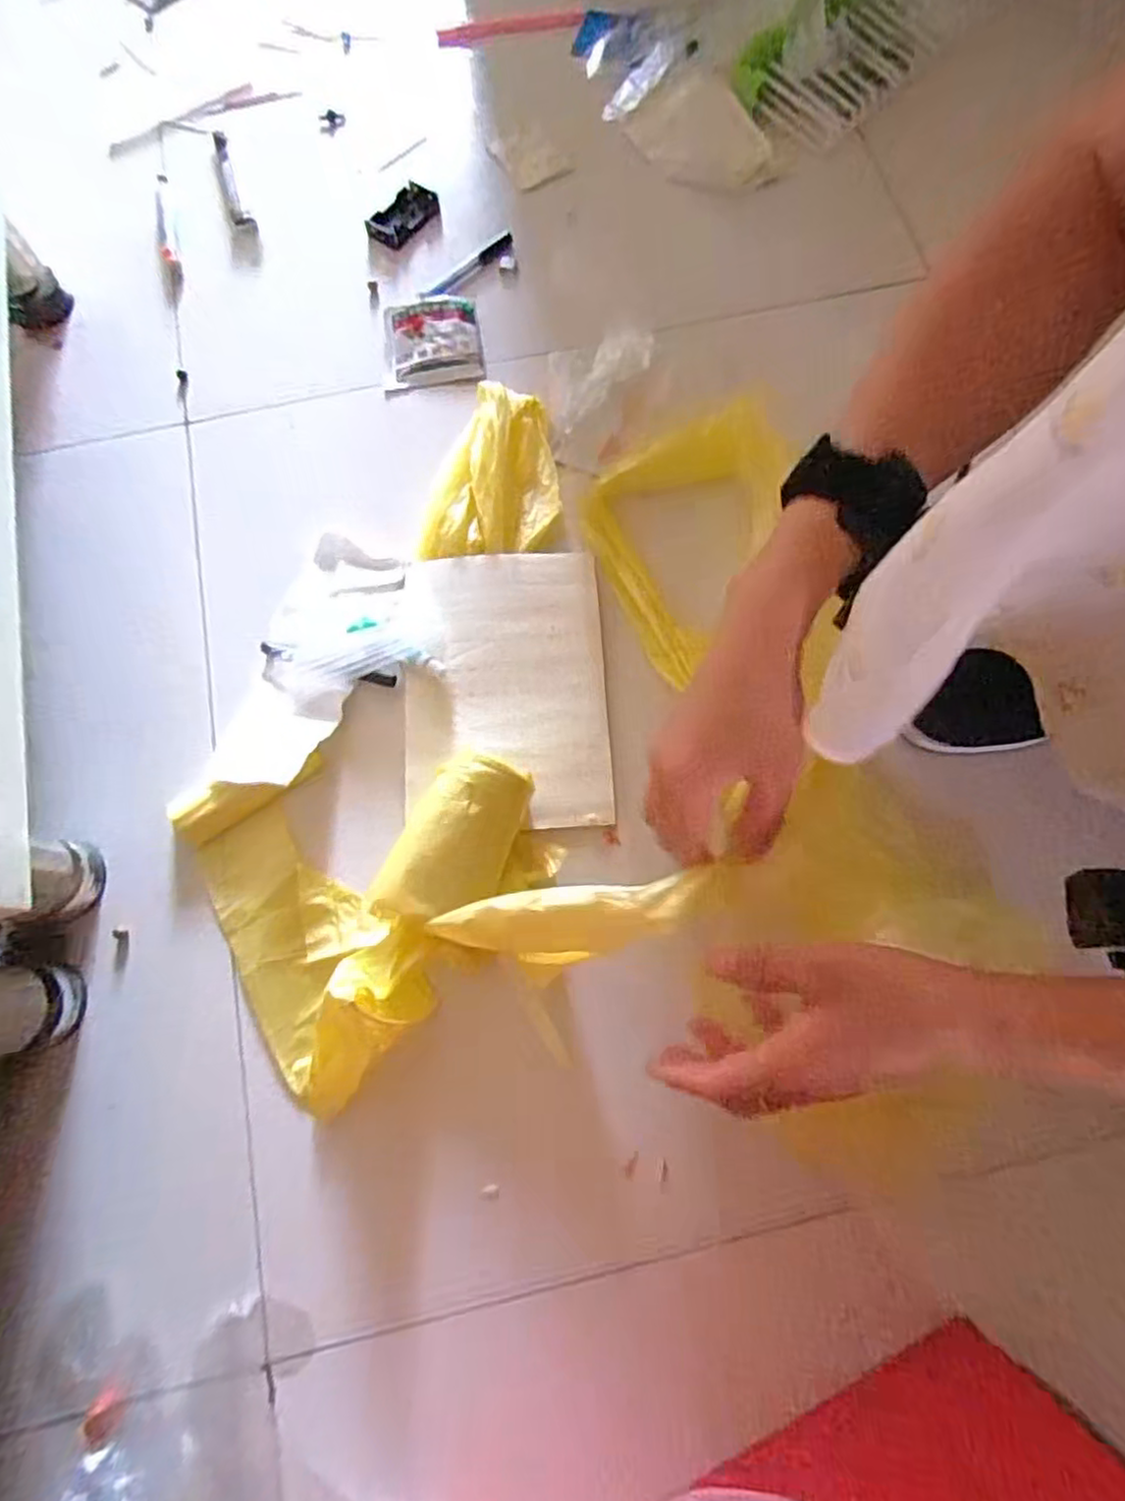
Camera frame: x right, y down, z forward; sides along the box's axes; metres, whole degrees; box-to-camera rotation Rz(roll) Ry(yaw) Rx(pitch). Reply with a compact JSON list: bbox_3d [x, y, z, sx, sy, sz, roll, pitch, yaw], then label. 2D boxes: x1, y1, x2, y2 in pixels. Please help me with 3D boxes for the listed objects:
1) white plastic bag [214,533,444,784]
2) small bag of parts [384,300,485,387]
[{"bbox_3d":[-0.147,-0.055,0.427,0.114,0.024,0.176,20,76,5],"label":"white plastic bag"},{"bbox_3d":[-0.100,-0.318,0.512,0.071,0.016,0.071,-7,75,-2],"label":"small bag of parts"}]

